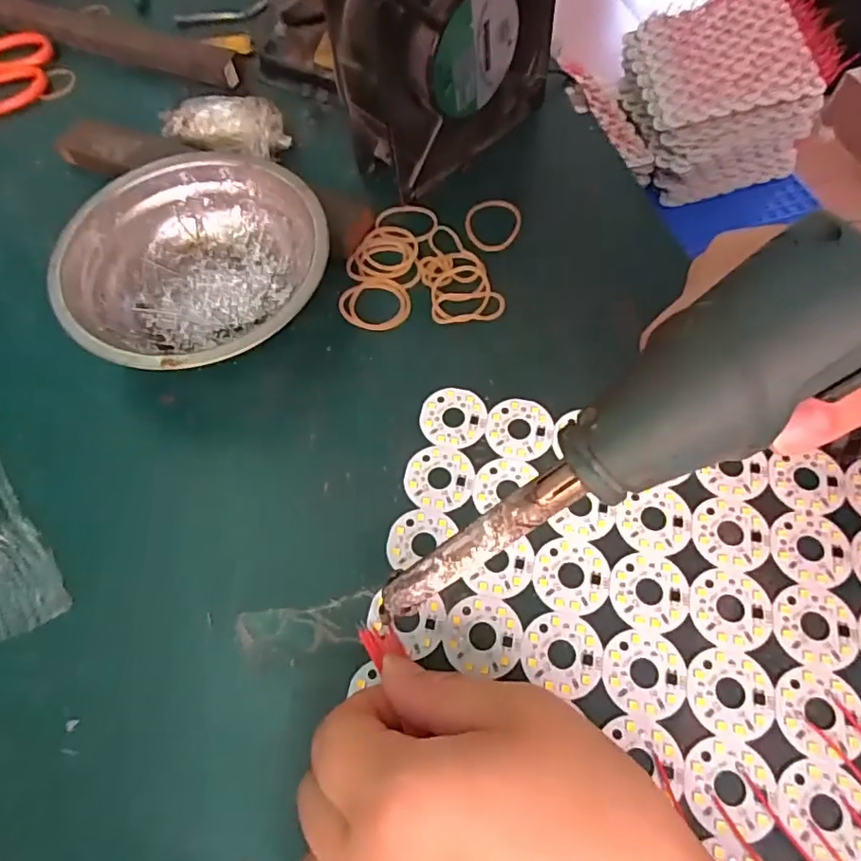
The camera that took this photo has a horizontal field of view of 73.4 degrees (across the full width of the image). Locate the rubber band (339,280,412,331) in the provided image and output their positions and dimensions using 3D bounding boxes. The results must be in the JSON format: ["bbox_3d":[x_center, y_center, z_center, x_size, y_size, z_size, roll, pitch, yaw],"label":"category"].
[{"bbox_3d":[-0.029,-0.066,0.301,0.037,0.004,0.030,3,64,5],"label":"rubber band"}]

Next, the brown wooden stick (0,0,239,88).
[{"bbox_3d":[-0.239,-0.282,0.409,0.241,0.020,0.021,23,68,14],"label":"brown wooden stick"}]

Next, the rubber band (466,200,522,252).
[{"bbox_3d":[0.035,-0.116,0.321,0.031,0.004,0.035,-1,64,3],"label":"rubber band"}]

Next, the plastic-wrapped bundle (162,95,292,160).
[{"bbox_3d":[-0.125,-0.182,0.349,0.073,0.029,0.024,-1,64,3],"label":"plastic-wrapped bundle"}]

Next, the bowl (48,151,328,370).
[{"bbox_3d":[-0.113,-0.078,0.292,0.119,0.043,0.126,-1,64,3],"label":"bowl"}]

